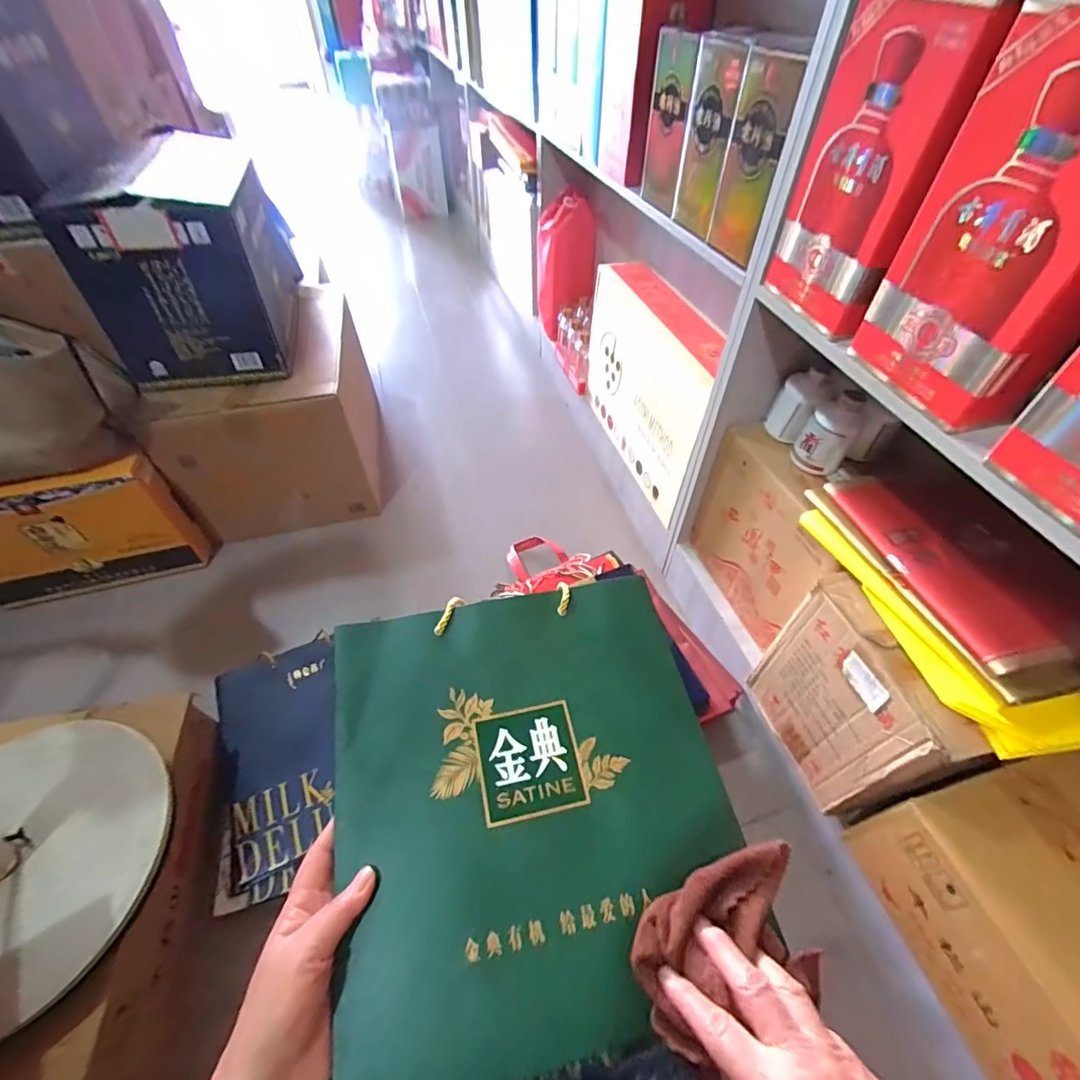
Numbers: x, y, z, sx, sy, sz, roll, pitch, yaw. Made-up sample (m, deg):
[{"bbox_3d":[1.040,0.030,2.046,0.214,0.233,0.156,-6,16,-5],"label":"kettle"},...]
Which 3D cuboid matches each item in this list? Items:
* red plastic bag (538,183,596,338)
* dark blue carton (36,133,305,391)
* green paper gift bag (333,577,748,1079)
[{"bbox_3d":[0.067,-0.736,1.381,0.148,0.345,0.102,0,50,1],"label":"red plastic bag"},{"bbox_3d":[-0.629,-0.528,0.941,0.237,0.296,0.456,-11,50,-9],"label":"dark blue carton"},{"bbox_3d":[-0.005,0.189,0.400,0.292,0.051,0.310,-11,50,-8],"label":"green paper gift bag"}]

